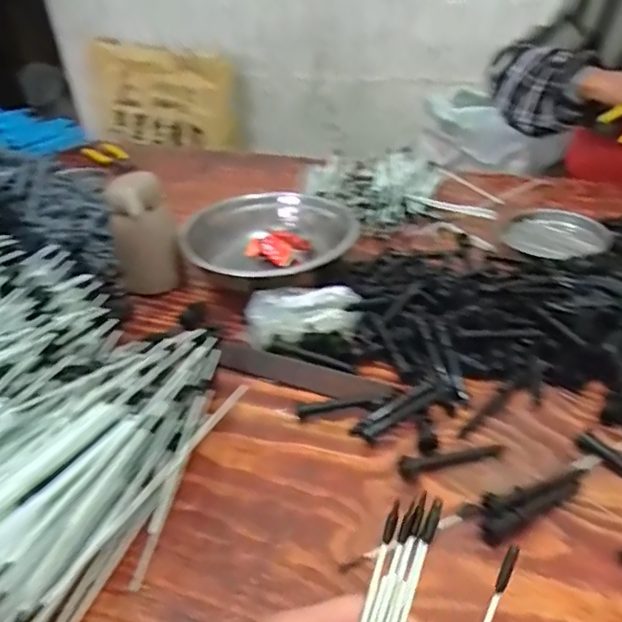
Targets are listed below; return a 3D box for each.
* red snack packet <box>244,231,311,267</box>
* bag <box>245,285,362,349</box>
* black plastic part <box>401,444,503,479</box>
[{"bbox_3d":[-0.047,-0.084,0.801,0.081,0.033,0.039,9,37,20],"label":"red snack packet"},{"bbox_3d":[-0.010,0.004,0.638,0.119,0.029,0.062,-4,34,2],"label":"bag"},{"bbox_3d":[0.119,0.124,0.499,0.088,0.011,0.015,-11,35,-8],"label":"black plastic part"}]

